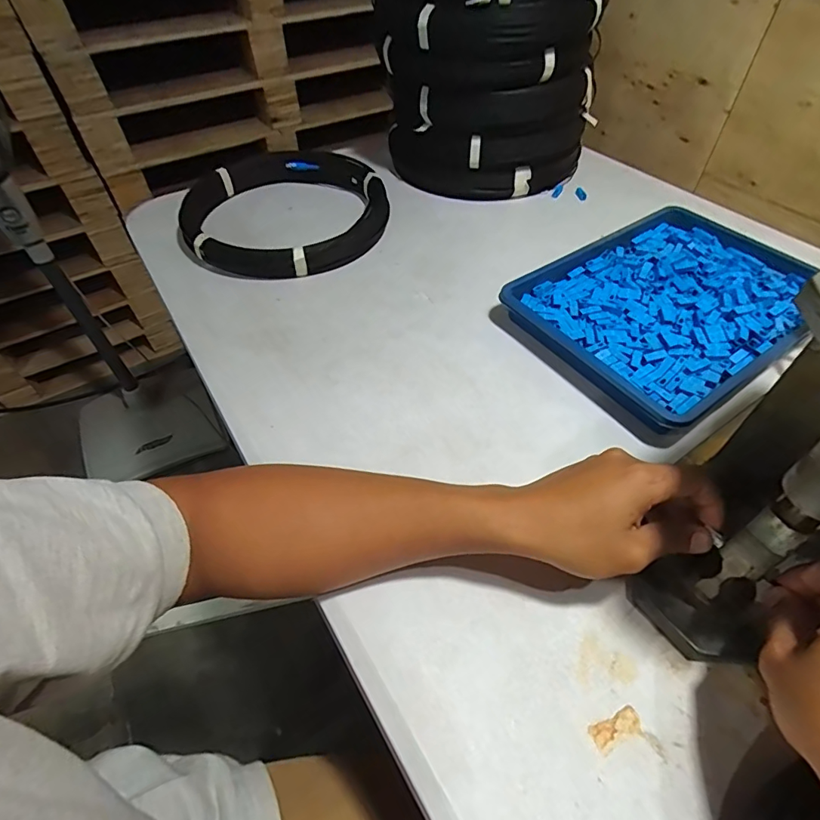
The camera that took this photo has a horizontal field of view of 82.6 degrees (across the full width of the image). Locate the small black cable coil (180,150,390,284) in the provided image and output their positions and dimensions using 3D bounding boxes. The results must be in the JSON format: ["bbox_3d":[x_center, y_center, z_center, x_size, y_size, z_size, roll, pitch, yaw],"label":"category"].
[{"bbox_3d":[-0.174,-0.286,0.669,0.281,0.056,0.275,-1,50,1],"label":"small black cable coil"}]

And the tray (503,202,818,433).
[{"bbox_3d":[0.293,-0.119,0.526,0.318,0.038,0.240,-28,55,-20],"label":"tray"}]

